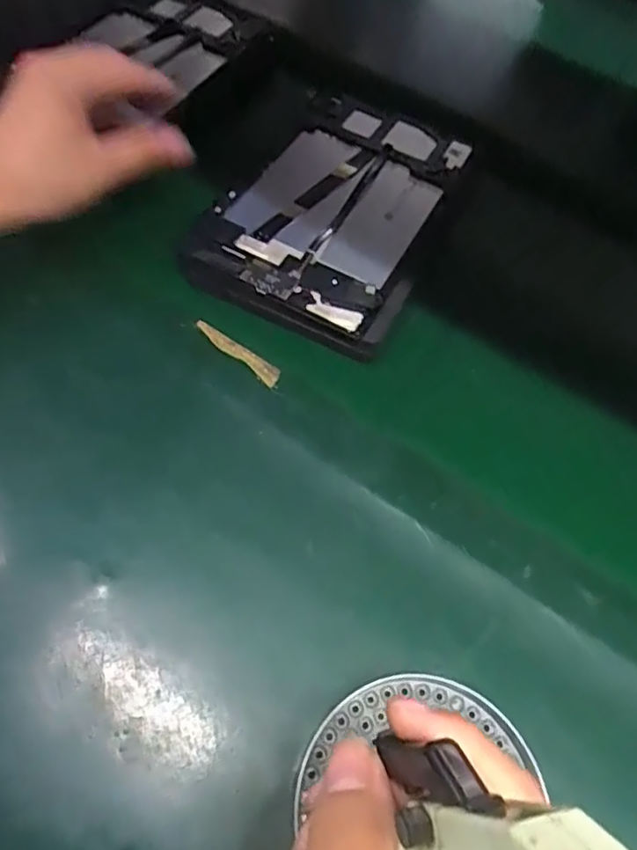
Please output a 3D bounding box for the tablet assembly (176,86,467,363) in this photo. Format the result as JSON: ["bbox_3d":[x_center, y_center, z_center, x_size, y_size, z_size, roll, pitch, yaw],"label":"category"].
[{"bbox_3d":[0.016,-0.172,0.469,0.154,0.024,0.243,25,62,8],"label":"tablet assembly"}]

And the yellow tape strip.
[{"bbox_3d":[-0.053,-0.050,0.407,0.070,0.007,0.015,41,65,16],"label":"yellow tape strip"}]

